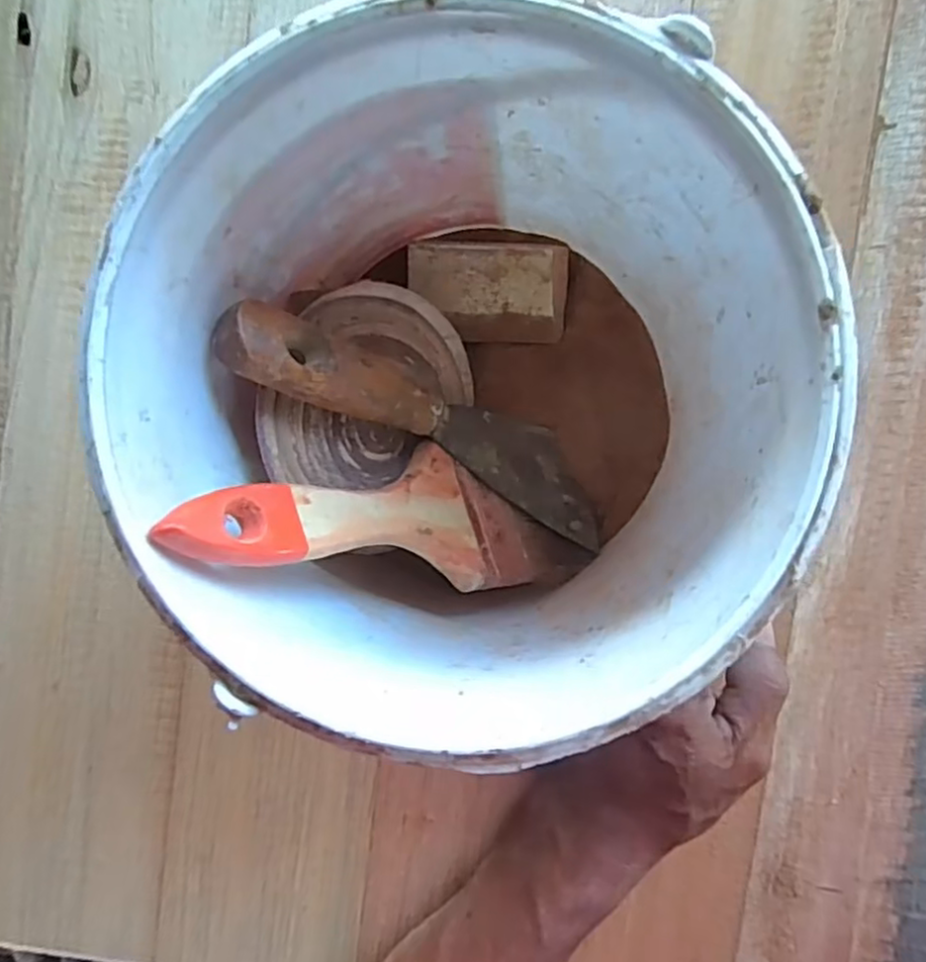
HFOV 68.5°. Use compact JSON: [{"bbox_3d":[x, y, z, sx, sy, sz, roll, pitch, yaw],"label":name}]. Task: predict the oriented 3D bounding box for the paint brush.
[{"bbox_3d":[-0.021,0.014,0.242,0.017,0.178,0.051,-21,72,37],"label":"paint brush"}]

